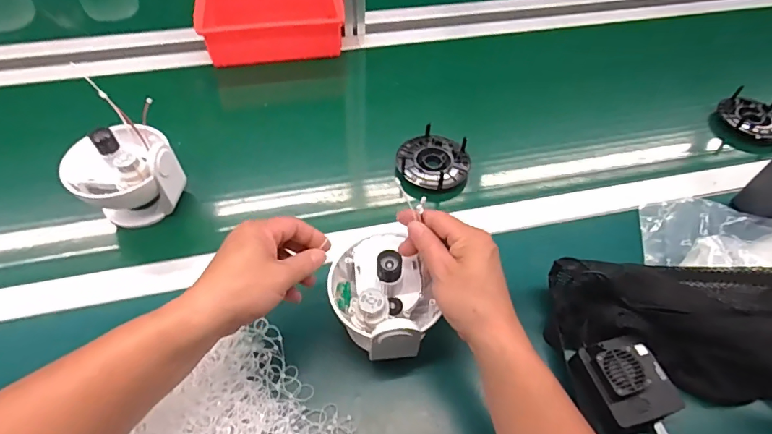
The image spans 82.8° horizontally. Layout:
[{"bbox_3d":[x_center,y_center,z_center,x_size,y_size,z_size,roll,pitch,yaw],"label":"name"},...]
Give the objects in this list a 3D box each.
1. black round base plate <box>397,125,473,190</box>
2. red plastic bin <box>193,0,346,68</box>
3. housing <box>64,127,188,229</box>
[{"bbox_3d":[0.068,-0.083,0.613,0.099,0.025,0.092,1,52,-1],"label":"black round base plate"},{"bbox_3d":[-0.202,-0.352,0.787,0.237,0.085,0.164,-9,53,-8],"label":"red plastic bin"},{"bbox_3d":[-0.318,-0.051,0.538,0.110,0.117,0.097,-35,61,-25],"label":"housing"}]

